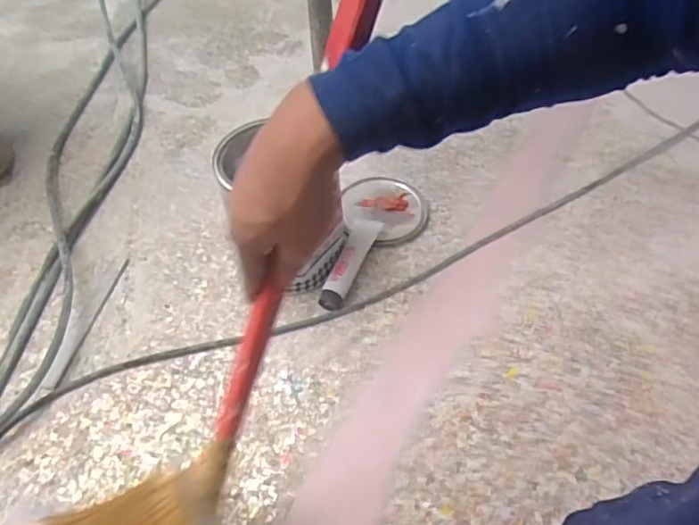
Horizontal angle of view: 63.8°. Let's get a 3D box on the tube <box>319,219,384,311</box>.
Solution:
[{"bbox_3d":[0.004,-0.007,0.866,0.042,0.049,0.186,13,52,13],"label":"tube"}]

